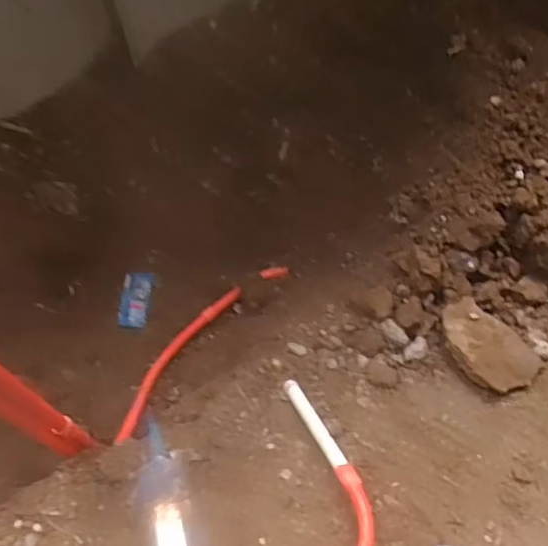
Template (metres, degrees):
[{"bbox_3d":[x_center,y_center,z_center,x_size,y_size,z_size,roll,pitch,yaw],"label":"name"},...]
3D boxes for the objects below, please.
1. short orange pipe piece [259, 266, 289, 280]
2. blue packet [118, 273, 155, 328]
[{"bbox_3d":[0.004,-0.001,1.112,0.067,0.017,0.018,-10,52,-31],"label":"short orange pipe piece"},{"bbox_3d":[-0.271,0.053,1.137,0.054,0.010,0.108,9,78,-9],"label":"blue packet"}]

